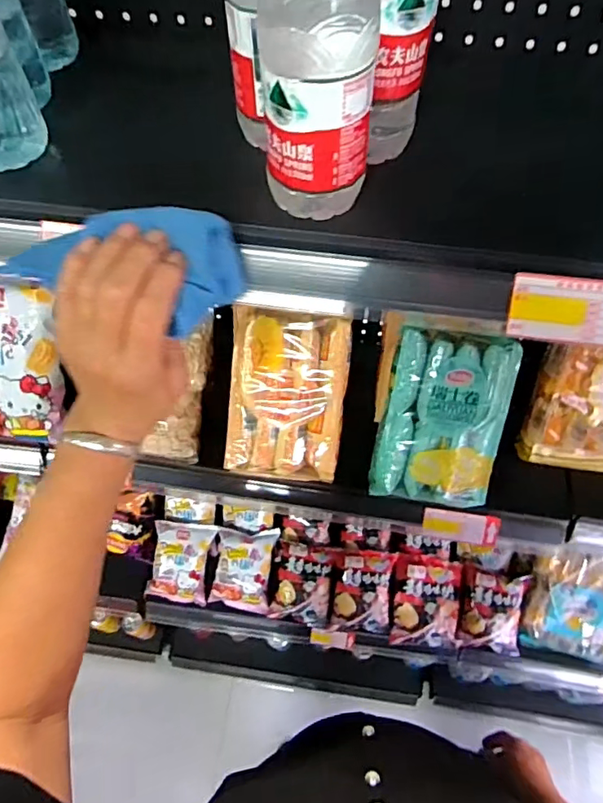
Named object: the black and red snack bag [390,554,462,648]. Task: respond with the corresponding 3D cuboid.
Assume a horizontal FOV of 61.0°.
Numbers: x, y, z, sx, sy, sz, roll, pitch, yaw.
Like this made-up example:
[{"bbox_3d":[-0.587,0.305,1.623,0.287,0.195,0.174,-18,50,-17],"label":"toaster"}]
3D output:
[{"bbox_3d":[0.263,0.429,1.108,0.145,0.045,0.180,6,79,3],"label":"black and red snack bag"}]

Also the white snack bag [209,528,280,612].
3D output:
[{"bbox_3d":[-0.128,0.364,1.126,0.130,0.062,0.165,7,59,5],"label":"white snack bag"}]

